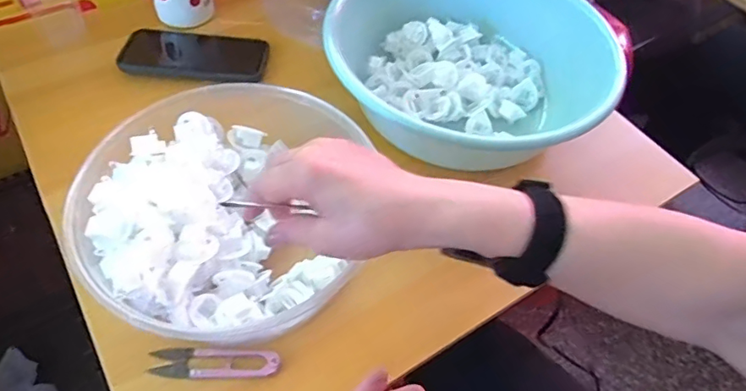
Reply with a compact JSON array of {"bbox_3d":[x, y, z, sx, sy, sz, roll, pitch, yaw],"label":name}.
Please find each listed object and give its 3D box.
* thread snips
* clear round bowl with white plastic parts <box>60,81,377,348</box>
[{"bbox_3d":[-0.126,0.135,0.415,0.101,0.013,0.022,4,53,-2],"label":"thread snips"},{"bbox_3d":[-0.123,0.009,0.438,0.218,0.079,0.211,2,53,-3],"label":"clear round bowl with white plastic parts"}]

